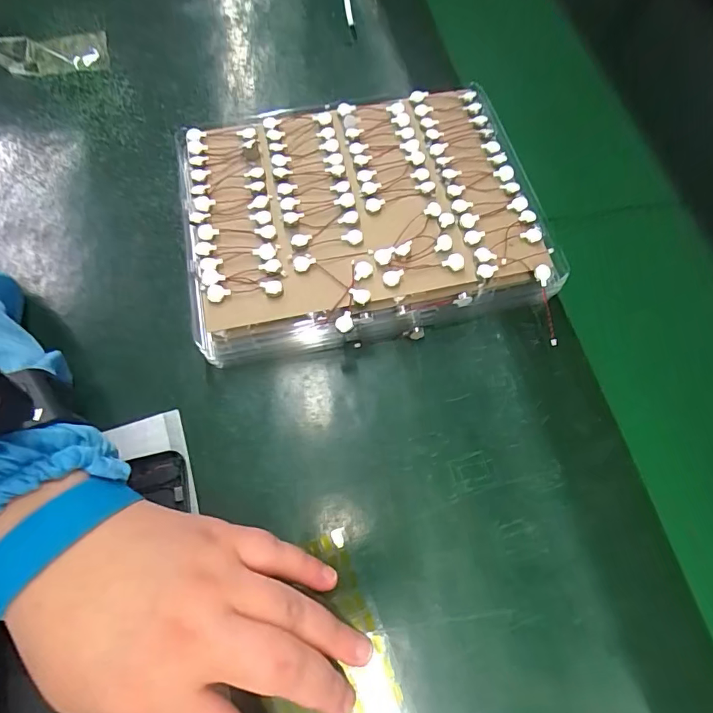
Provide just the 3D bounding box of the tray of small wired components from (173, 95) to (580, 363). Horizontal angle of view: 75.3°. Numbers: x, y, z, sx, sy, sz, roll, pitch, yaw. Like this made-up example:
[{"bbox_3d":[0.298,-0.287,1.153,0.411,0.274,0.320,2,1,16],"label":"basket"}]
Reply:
[{"bbox_3d":[-0.001,-0.090,0.295,0.211,0.042,0.164,-10,66,-6],"label":"tray of small wired components"}]

